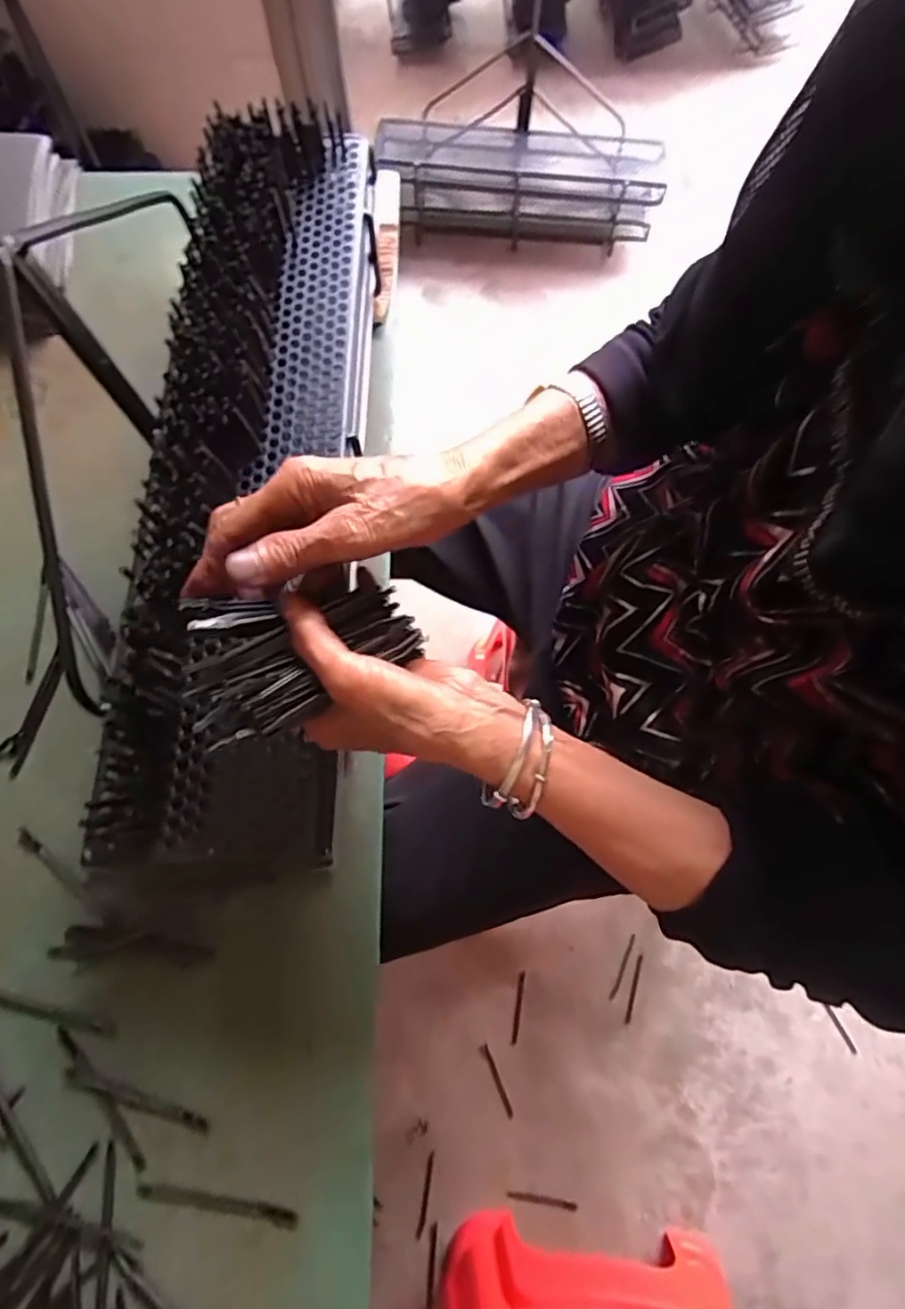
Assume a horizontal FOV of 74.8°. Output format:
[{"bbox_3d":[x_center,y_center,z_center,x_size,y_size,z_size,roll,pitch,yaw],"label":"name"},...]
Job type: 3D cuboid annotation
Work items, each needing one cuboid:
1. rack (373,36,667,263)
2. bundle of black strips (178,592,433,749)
[{"bbox_3d":[0.150,-1.078,1.263,0.590,0.275,0.244,-1,73,-1],"label":"rack"},{"bbox_3d":[-0.079,0.005,0.329,0.122,0.040,0.071,-11,71,-24],"label":"bundle of black strips"}]

